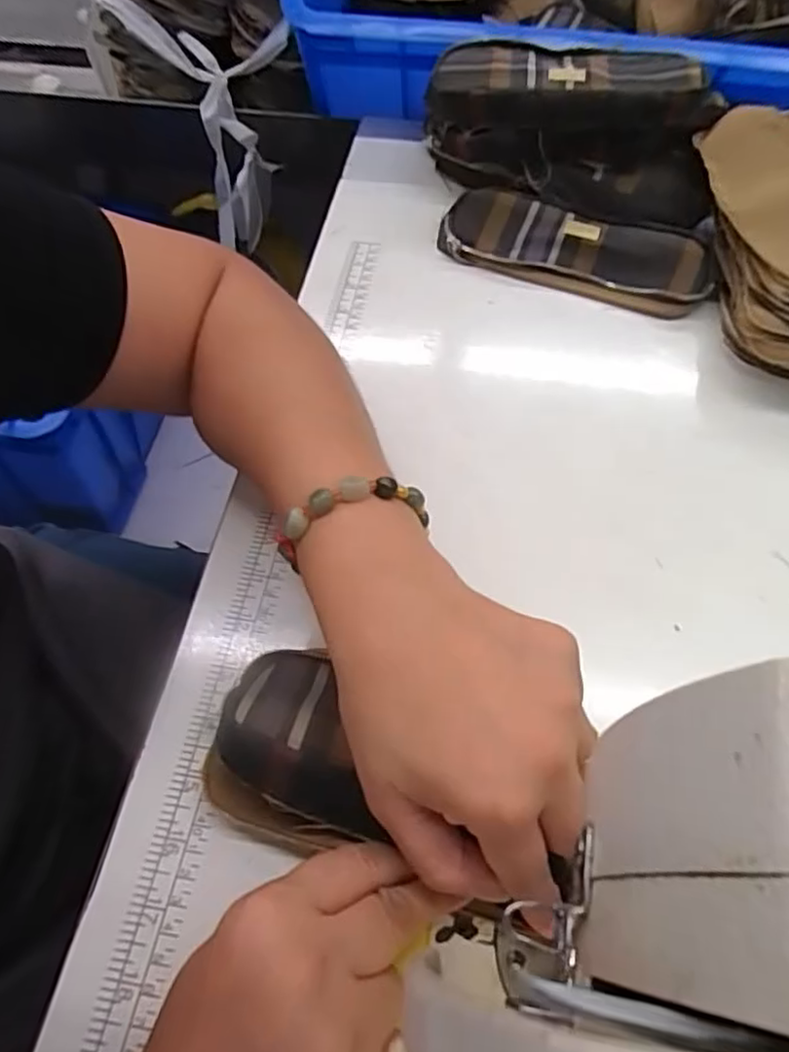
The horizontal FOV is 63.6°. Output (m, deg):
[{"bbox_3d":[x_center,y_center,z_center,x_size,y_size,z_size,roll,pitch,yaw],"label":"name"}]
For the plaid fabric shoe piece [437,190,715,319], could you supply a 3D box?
[{"bbox_3d":[0.128,-0.197,0.453,0.189,0.012,0.063,19,82,10],"label":"plaid fabric shoe piece"}]

